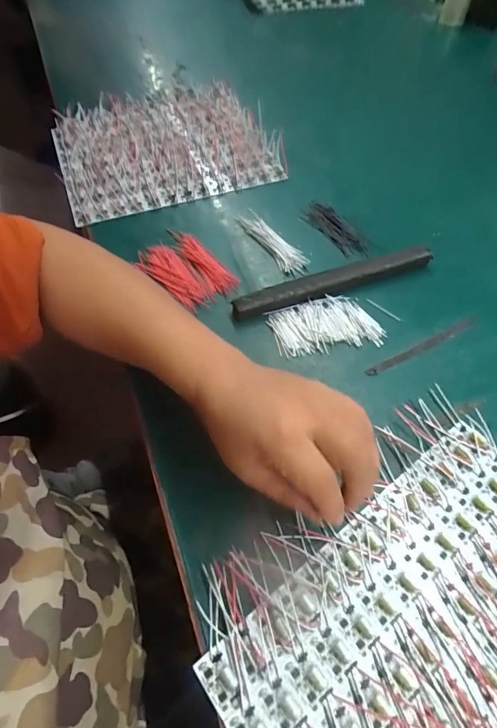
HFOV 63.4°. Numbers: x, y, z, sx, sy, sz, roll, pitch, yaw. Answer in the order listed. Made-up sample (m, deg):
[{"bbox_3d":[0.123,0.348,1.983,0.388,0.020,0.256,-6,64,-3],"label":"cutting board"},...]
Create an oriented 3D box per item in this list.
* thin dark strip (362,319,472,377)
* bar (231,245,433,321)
[{"bbox_3d":[0.177,-0.019,0.407,0.138,0.004,0.011,-24,61,-16],"label":"thin dark strip"},{"bbox_3d":[0.096,-0.092,0.441,0.236,0.021,0.023,-17,59,-11],"label":"bar"}]

